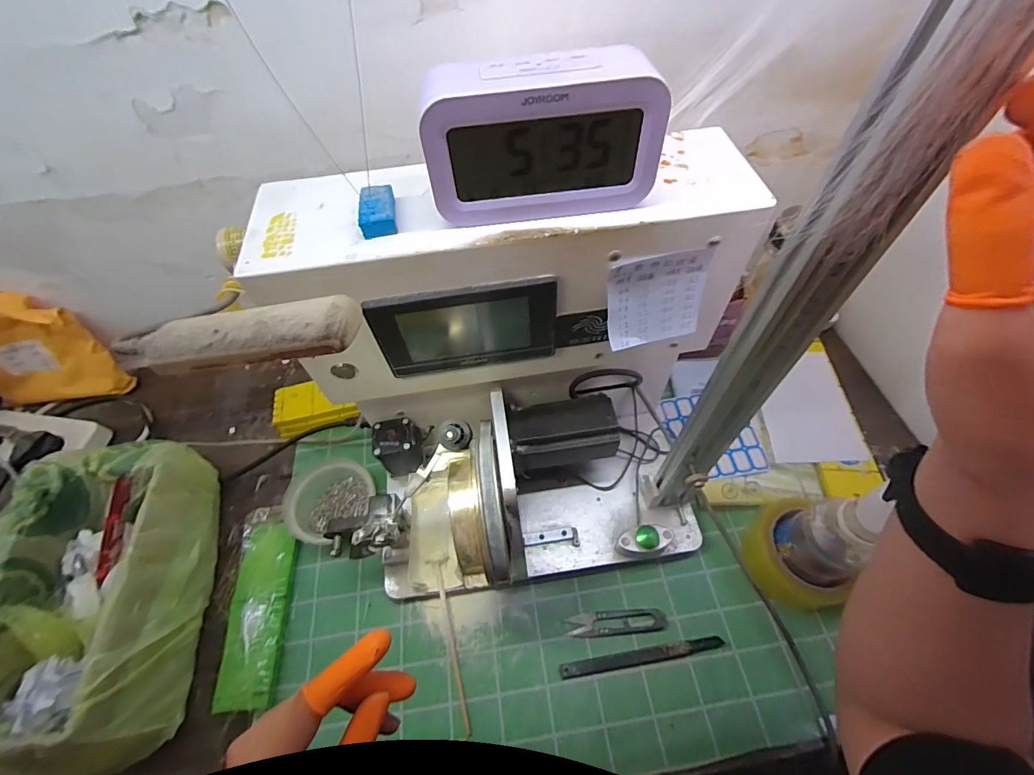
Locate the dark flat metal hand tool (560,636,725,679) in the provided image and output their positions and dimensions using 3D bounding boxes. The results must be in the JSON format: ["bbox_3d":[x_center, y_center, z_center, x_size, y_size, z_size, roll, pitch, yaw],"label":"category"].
[{"bbox_3d":[0.125,0.269,0.442,0.162,0.010,0.014,-10,57,-3],"label":"dark flat metal hand tool"}]

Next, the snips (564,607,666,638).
[{"bbox_3d":[0.104,0.245,0.461,0.101,0.011,0.023,-5,57,0],"label":"snips"}]

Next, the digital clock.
[{"bbox_3d":[0.015,-0.148,0.267,0.134,0.076,0.040,-7,57,-1],"label":"digital clock"}]

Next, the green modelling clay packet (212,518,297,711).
[{"bbox_3d":[-0.284,0.242,0.487,0.065,0.015,0.181,-7,57,-2],"label":"green modelling clay packet"}]

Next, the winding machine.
[{"bbox_3d":[0.011,0.025,0.399,0.348,0.325,0.241,-11,57,-4],"label":"winding machine"}]

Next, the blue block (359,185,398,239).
[{"bbox_3d":[-0.092,-0.116,0.292,0.023,0.014,0.039,-12,57,-4],"label":"blue block"}]

